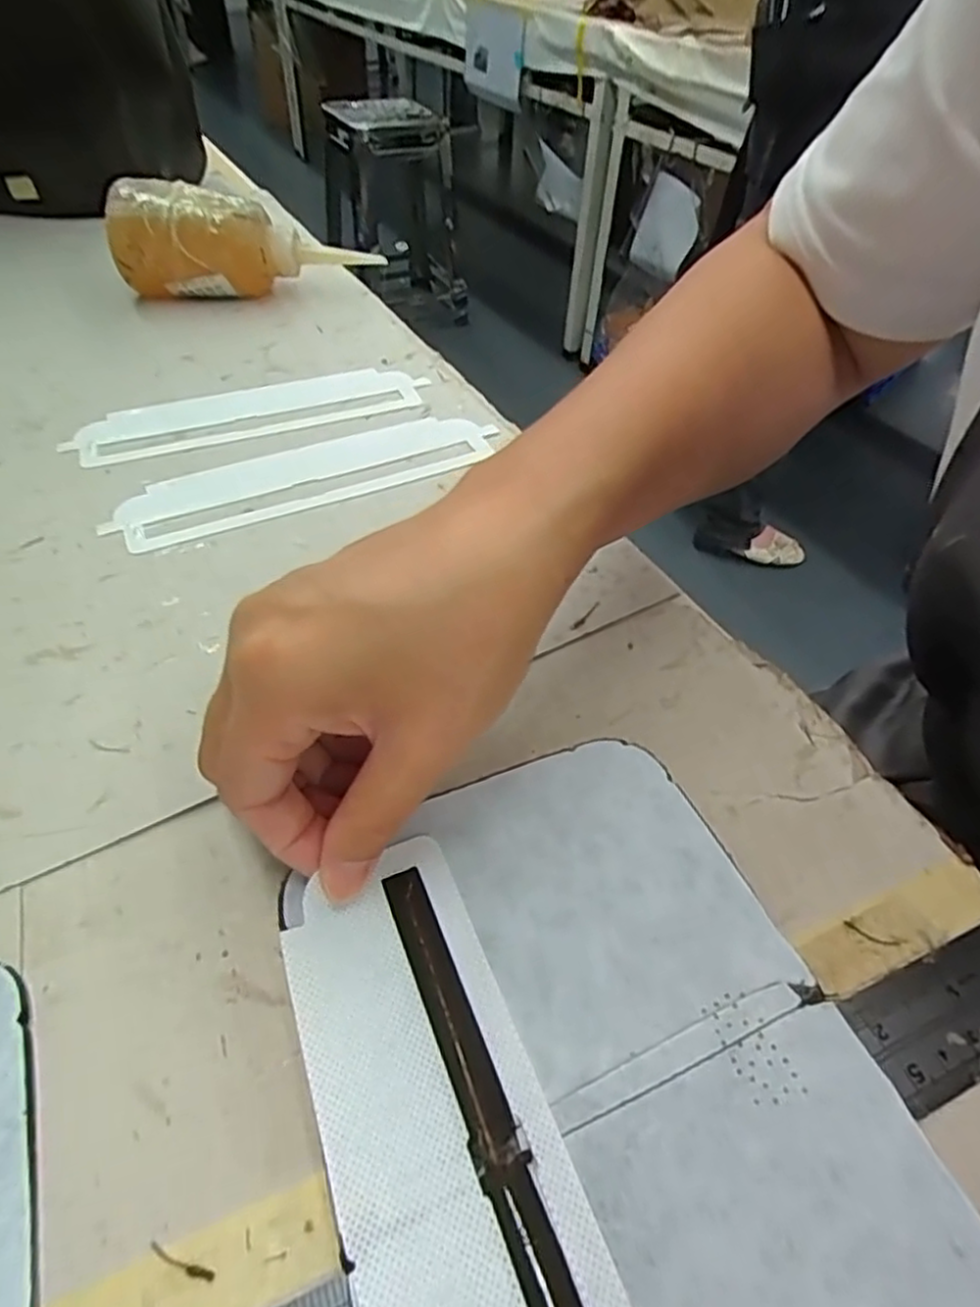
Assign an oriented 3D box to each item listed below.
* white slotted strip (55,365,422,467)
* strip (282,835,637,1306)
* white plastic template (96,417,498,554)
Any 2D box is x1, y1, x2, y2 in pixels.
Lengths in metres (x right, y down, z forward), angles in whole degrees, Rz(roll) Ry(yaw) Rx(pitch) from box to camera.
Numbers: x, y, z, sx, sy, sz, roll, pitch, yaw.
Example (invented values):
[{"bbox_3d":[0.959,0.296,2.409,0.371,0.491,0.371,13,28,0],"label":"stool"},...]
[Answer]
[{"bbox_3d":[-0.132,-0.136,0.389,0.188,0.004,0.053,-16,51,-15],"label":"white slotted strip"},{"bbox_3d":[-0.006,0.126,0.160,0.052,0.006,0.168,-18,51,-16],"label":"strip"},{"bbox_3d":[-0.089,-0.091,0.343,0.183,0.004,0.053,-20,52,-17],"label":"white plastic template"}]

